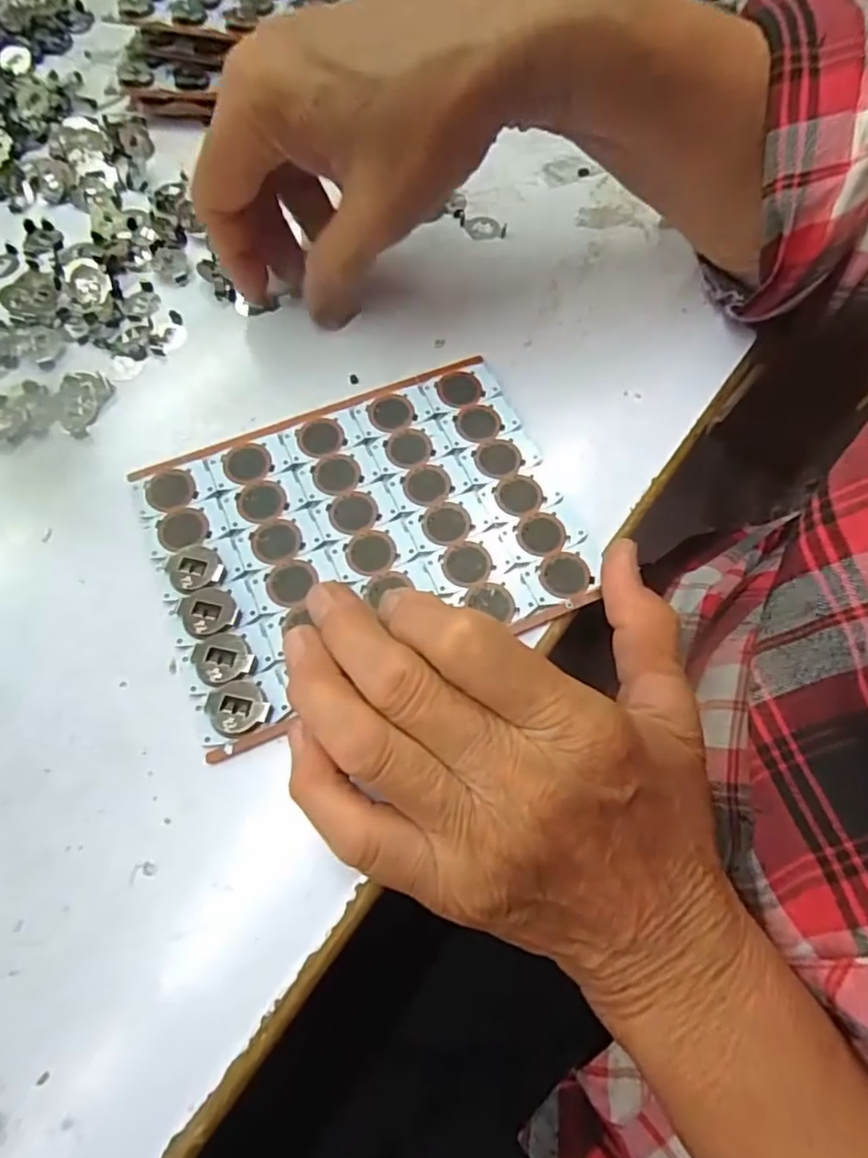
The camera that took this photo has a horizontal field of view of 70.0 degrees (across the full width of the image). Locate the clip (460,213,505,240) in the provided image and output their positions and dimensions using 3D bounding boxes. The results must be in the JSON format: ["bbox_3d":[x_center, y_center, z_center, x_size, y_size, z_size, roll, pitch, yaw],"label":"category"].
[{"bbox_3d":[0.024,-0.173,0.302,0.022,0.004,0.015,5,66,2],"label":"clip"}]

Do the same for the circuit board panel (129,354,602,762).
[{"bbox_3d":[-0.028,-0.018,0.229,0.140,0.004,0.116,-22,68,-10],"label":"circuit board panel"}]

